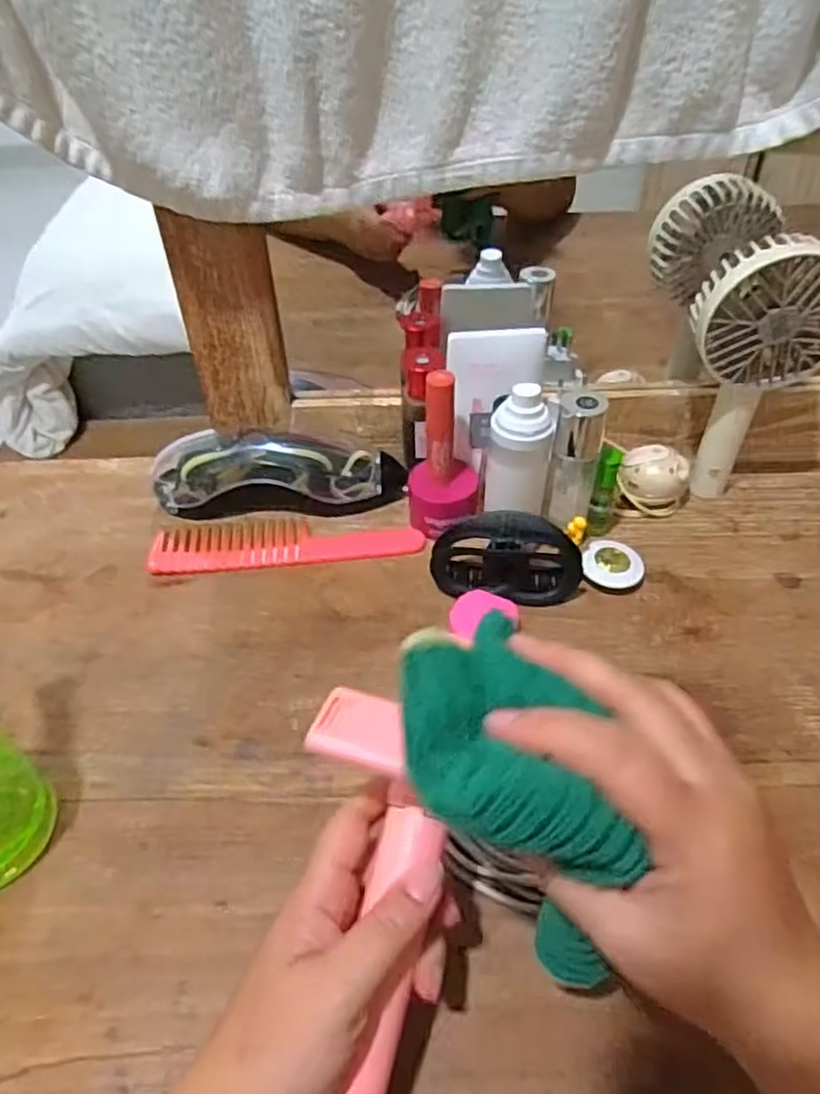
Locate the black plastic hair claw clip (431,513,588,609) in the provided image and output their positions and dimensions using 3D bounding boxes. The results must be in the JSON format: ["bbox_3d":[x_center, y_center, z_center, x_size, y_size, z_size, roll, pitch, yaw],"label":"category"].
[{"bbox_3d":[0.067,0.009,0.481,0.100,0.047,0.044,3,45,5],"label":"black plastic hair claw clip"}]

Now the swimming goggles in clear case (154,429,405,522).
[{"bbox_3d":[-0.103,-0.063,0.550,0.191,0.056,0.071,-6,45,-4],"label":"swimming goggles in clear case"}]

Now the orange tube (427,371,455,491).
[{"bbox_3d":[0.021,-0.077,0.490,0.019,0.095,0.017,3,45,5],"label":"orange tube"}]

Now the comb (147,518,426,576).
[{"bbox_3d":[-0.092,-0.006,0.527,0.198,0.008,0.049,-5,45,-3],"label":"comb"}]

